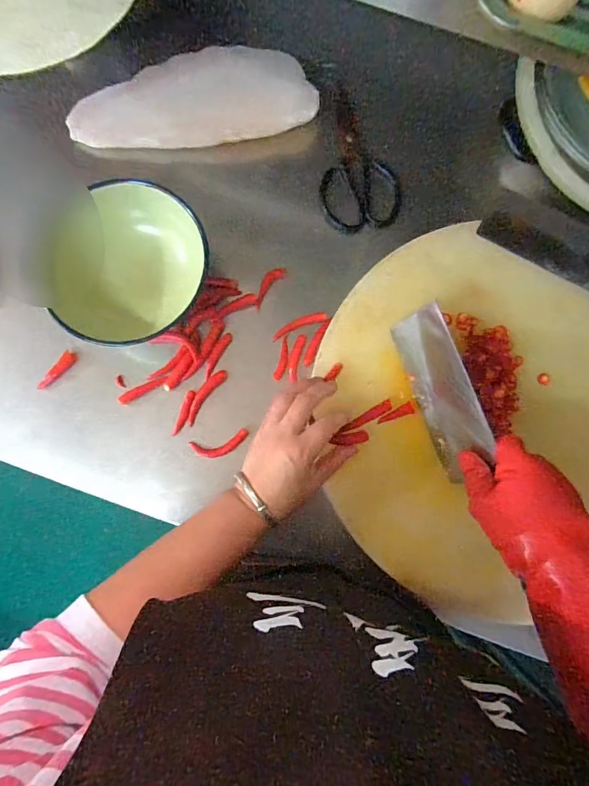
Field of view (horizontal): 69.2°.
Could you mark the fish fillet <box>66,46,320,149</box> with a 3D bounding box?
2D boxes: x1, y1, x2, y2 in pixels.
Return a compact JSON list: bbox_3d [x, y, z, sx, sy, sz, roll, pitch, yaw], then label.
[{"bbox_3d":[-0.129,-0.374,0.544,0.295,0.024,0.112,-11,84,-2],"label":"fish fillet"}]

